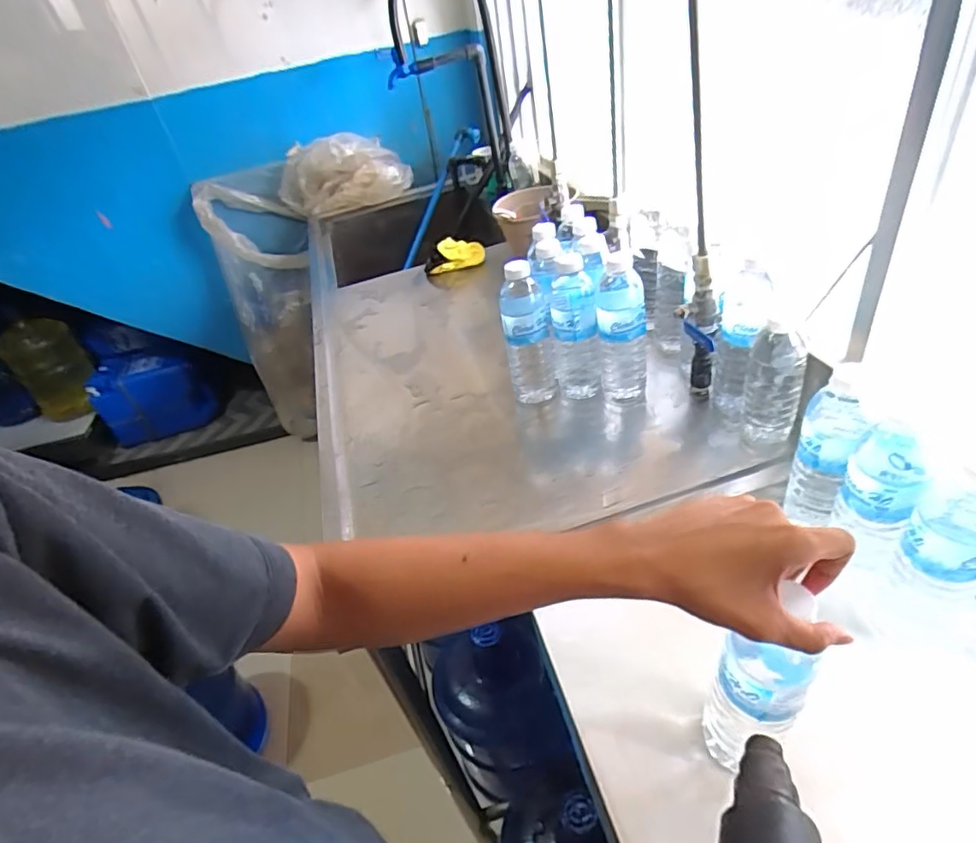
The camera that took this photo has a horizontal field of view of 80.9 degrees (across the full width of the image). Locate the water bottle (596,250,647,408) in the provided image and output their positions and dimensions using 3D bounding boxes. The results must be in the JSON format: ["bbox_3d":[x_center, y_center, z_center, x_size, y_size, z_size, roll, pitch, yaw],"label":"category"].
[{"bbox_3d":[0.179,-0.121,0.760,0.066,0.204,0.069,0,40,14],"label":"water bottle"}]

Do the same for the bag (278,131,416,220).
[{"bbox_3d":[-0.444,-0.743,1.740,0.405,0.218,0.104,3,40,17],"label":"bag"}]

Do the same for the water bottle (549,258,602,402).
[{"bbox_3d":[0.118,-0.130,0.791,0.066,0.204,0.068,-3,39,10],"label":"water bottle"}]

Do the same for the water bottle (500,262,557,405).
[{"bbox_3d":[0.057,-0.115,0.795,0.066,0.220,0.061,-3,39,10],"label":"water bottle"}]

